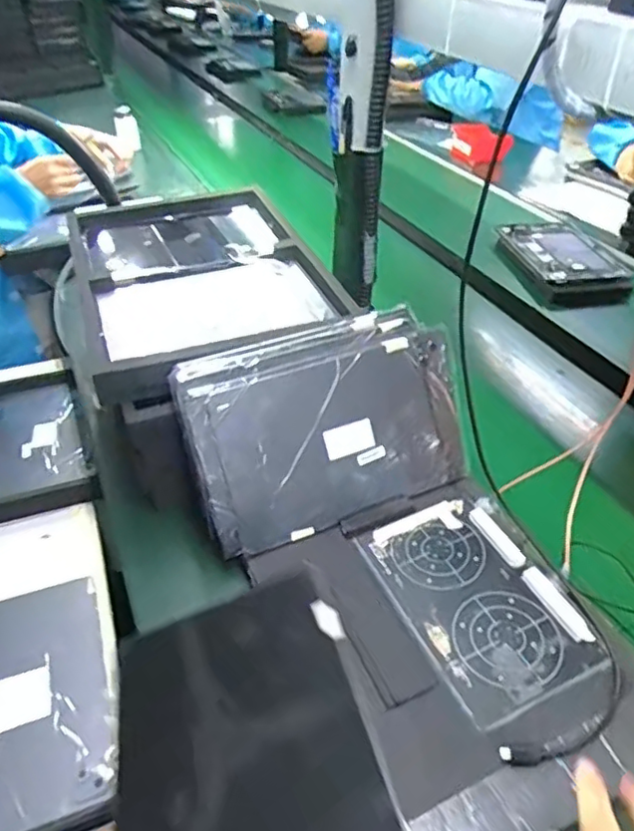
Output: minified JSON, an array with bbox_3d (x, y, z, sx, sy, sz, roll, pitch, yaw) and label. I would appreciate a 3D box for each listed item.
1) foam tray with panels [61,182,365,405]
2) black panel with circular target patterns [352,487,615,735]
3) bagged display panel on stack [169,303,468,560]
[{"bbox_3d":[-0.161,-0.175,0.791,0.293,0.069,0.446,-17,38,-10],"label":"foam tray with panels"},{"bbox_3d":[0.151,0.159,0.570,0.151,0.009,0.216,-17,43,-19],"label":"black panel with circular target patterns"},{"bbox_3d":[0.013,0.011,0.624,0.275,0.195,0.031,-17,13,-15],"label":"bagged display panel on stack"}]

